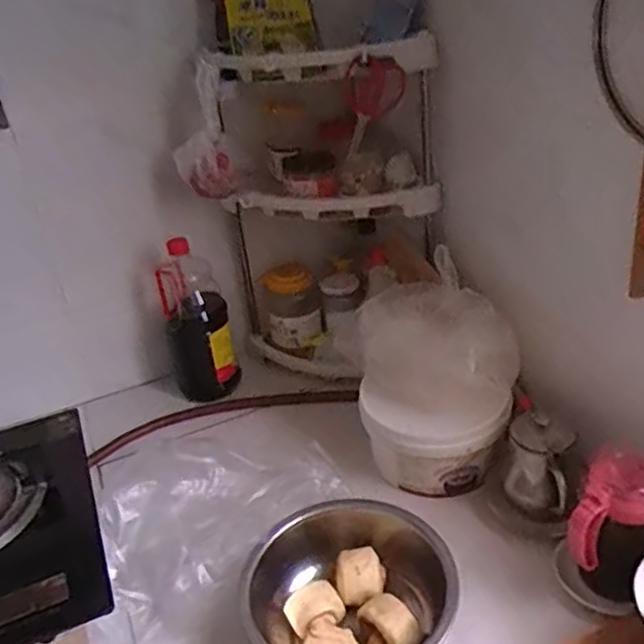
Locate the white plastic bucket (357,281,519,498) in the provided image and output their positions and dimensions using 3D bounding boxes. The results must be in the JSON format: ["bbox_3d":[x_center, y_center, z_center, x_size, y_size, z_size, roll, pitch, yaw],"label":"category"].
[{"bbox_3d":[0.152,0.097,0.871,0.191,0.239,0.180,-1,29,9],"label":"white plastic bucket"}]

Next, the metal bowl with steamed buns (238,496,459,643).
[{"bbox_3d":[0.034,0.308,0.699,0.209,0.096,0.219,-4,29,2],"label":"metal bowl with steamed buns"}]

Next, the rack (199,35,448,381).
[{"bbox_3d":[0.008,-0.164,1.033,0.277,0.505,0.232,-17,30,-19],"label":"rack"}]

